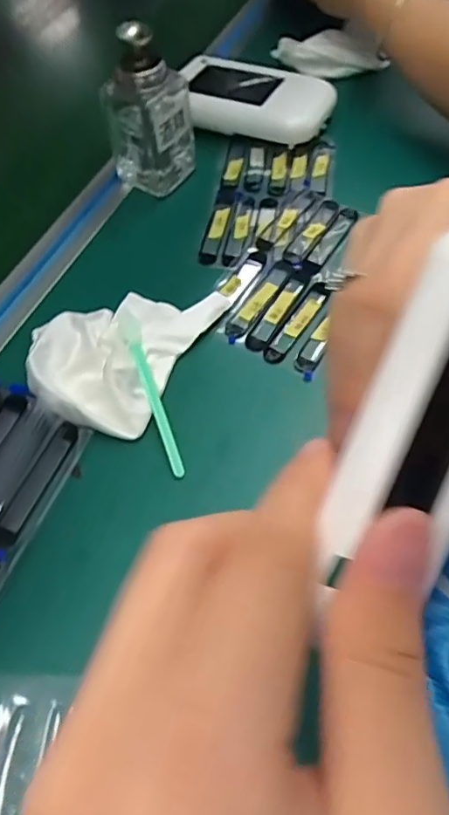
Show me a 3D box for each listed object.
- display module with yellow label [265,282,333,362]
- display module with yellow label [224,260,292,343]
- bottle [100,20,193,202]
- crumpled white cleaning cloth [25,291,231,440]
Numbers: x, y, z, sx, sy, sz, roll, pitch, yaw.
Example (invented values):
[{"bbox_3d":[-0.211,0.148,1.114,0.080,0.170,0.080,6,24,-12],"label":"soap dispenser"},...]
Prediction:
[{"bbox_3d":[0.053,-0.062,0.369,0.016,0.005,0.079,28,64,17],"label":"display module with yellow label"},{"bbox_3d":[0.025,-0.079,0.381,0.018,0.007,0.081,27,64,17],"label":"display module with yellow label"},{"bbox_3d":[-0.059,-0.234,0.411,0.057,0.106,0.051,24,63,15],"label":"bottle"},{"bbox_3d":[-0.071,-0.047,0.351,0.094,0.023,0.130,24,63,13],"label":"crumpled white cleaning cloth"}]

